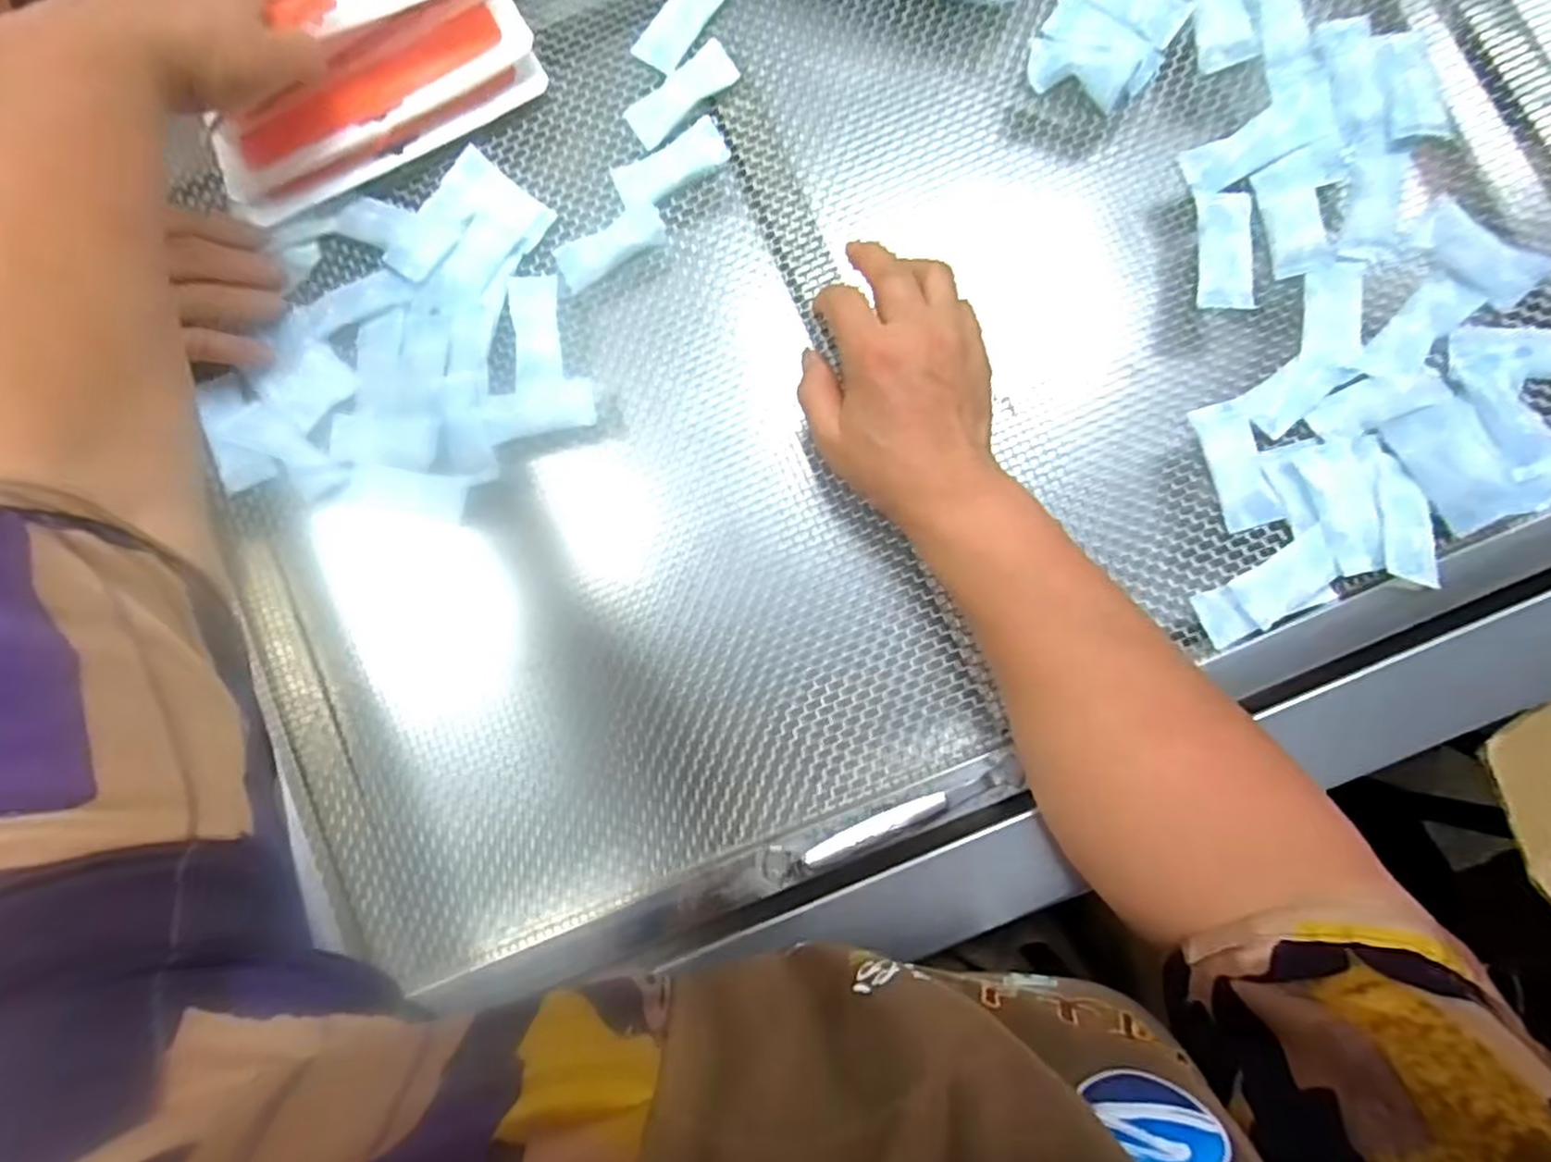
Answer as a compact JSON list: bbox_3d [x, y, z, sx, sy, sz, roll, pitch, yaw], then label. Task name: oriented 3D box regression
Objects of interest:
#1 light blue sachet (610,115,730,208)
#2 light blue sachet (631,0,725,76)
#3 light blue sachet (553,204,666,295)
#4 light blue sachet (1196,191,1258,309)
[{"bbox_3d":[-0.062,-0.246,0.430,0.068,0.009,0.028,-25,85,2],"label":"light blue sachet"},{"bbox_3d":[-0.053,-0.335,0.434,0.029,0.008,0.070,33,89,5],"label":"light blue sachet"},{"bbox_3d":[-0.100,-0.201,0.437,0.069,0.004,0.027,-28,85,2],"label":"light blue sachet"},{"bbox_3d":[0.249,-0.184,0.402,0.029,0.005,0.067,1,86,4],"label":"light blue sachet"}]

